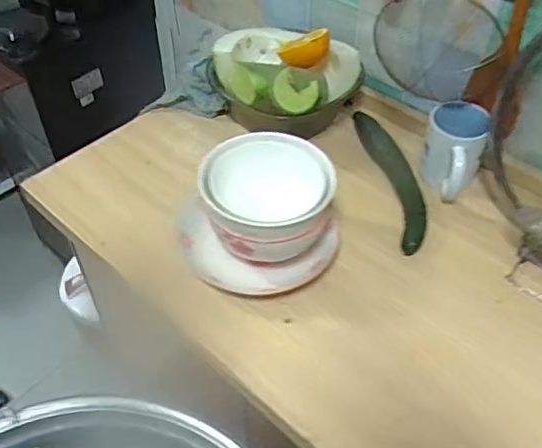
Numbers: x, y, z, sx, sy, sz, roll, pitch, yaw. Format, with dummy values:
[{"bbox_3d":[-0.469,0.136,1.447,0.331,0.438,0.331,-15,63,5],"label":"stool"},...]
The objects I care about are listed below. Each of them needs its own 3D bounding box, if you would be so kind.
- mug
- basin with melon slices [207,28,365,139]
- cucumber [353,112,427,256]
[{"bbox_3d":[0.249,-0.096,0.767,0.086,0.085,0.120,13,51,11],"label":"mug"},{"bbox_3d":[0.013,-0.224,0.852,0.207,0.121,0.169,29,56,23],"label":"basin with melon slices"},{"bbox_3d":[0.170,-0.076,0.784,0.051,0.033,0.271,-9,50,-7],"label":"cucumber"}]

